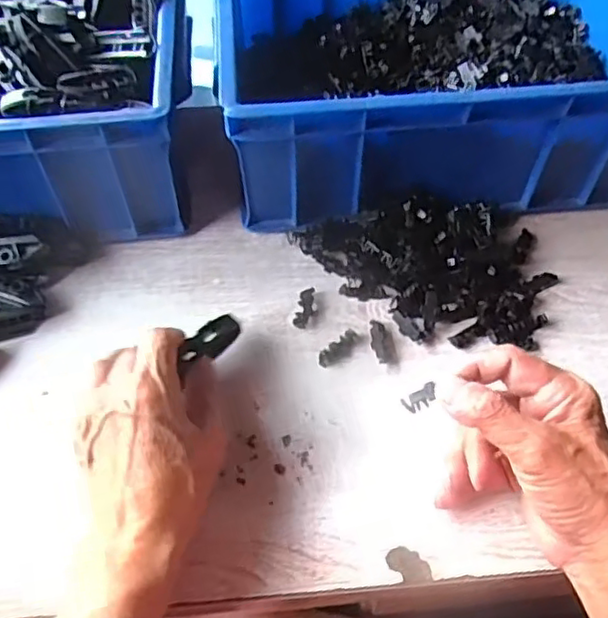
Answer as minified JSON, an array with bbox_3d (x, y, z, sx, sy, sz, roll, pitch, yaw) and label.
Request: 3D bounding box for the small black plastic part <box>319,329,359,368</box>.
[{"bbox_3d":[0.025,0.029,0.458,0.035,0.005,0.014,-35,61,-22],"label":"small black plastic part"}]

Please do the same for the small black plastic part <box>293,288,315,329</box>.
[{"bbox_3d":[0.001,-0.001,0.476,0.012,0.007,0.034,10,55,7],"label":"small black plastic part"}]

